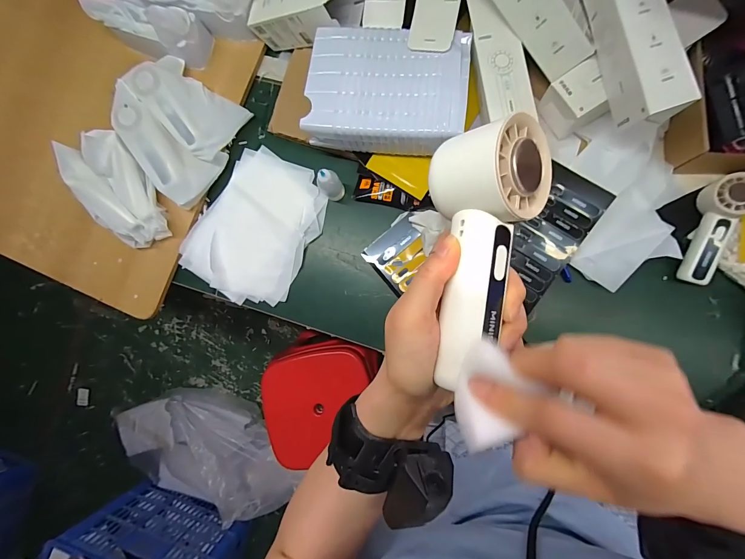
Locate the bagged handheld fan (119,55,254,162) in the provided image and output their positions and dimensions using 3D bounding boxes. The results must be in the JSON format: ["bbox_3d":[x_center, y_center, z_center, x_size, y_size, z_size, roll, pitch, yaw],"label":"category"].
[{"bbox_3d":[-0.325,-0.304,0.593,0.188,0.063,0.111,38,91,7],"label":"bagged handheld fan"}]

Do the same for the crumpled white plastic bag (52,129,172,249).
[{"bbox_3d":[-0.444,-0.146,0.584,0.119,0.075,0.187,-31,84,4],"label":"crumpled white plastic bag"}]

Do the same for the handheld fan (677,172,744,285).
[{"bbox_3d":[0.506,-0.072,0.502,0.055,0.054,0.161,16,102,7],"label":"handheld fan"}]

